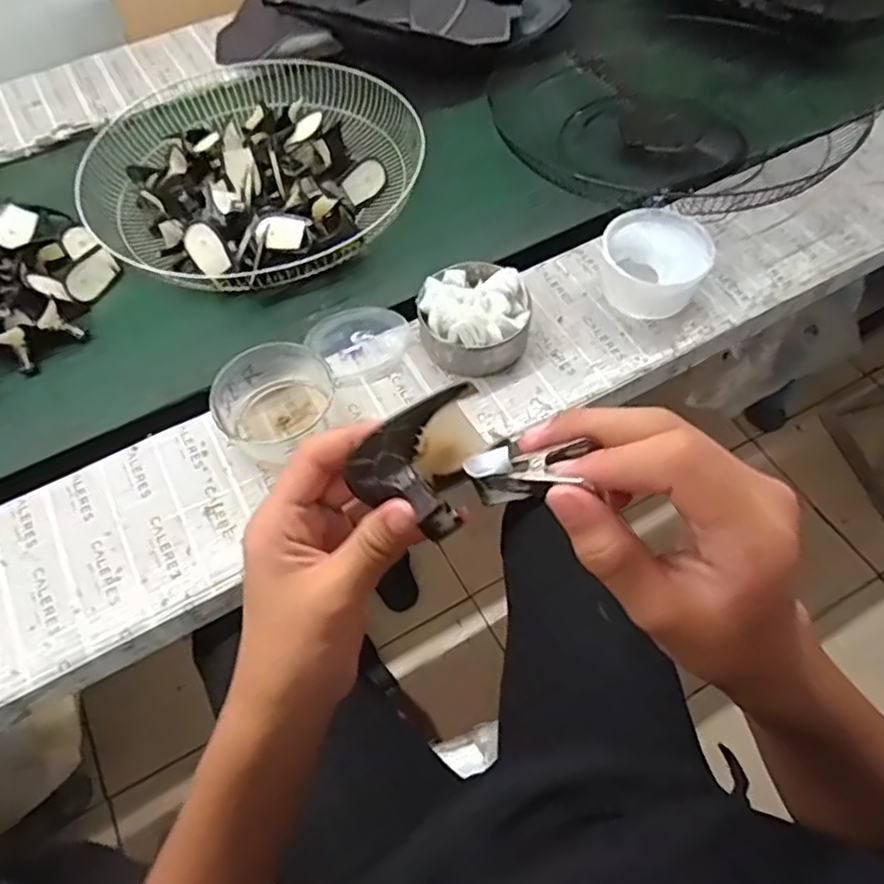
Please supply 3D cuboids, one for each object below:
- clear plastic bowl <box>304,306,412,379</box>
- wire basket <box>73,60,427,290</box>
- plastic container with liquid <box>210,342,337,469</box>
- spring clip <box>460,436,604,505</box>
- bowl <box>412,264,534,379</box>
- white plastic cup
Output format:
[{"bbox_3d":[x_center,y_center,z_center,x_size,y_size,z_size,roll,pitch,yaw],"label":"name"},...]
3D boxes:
[{"bbox_3d":[-0.088,-0.113,0.738,0.101,0.025,0.104,-5,55,7],"label":"clear plastic bowl"},{"bbox_3d":[-0.258,-0.365,0.869,0.420,0.059,0.399,-1,60,2],"label":"wire basket"},{"bbox_3d":[-0.162,-0.034,0.653,0.113,0.062,0.103,-1,60,2],"label":"plastic container with liquid"},{"bbox_3d":[0.032,0.012,0.250,0.049,0.019,0.021,-14,55,31],"label":"spring clip"},{"bbox_3d":[0.035,-0.139,0.700,0.117,0.070,0.118,-1,60,2],"label":"bowl"},{"bbox_3d":[0.232,-0.195,0.729,0.111,0.065,0.112,-1,60,2],"label":"white plastic cup"}]

